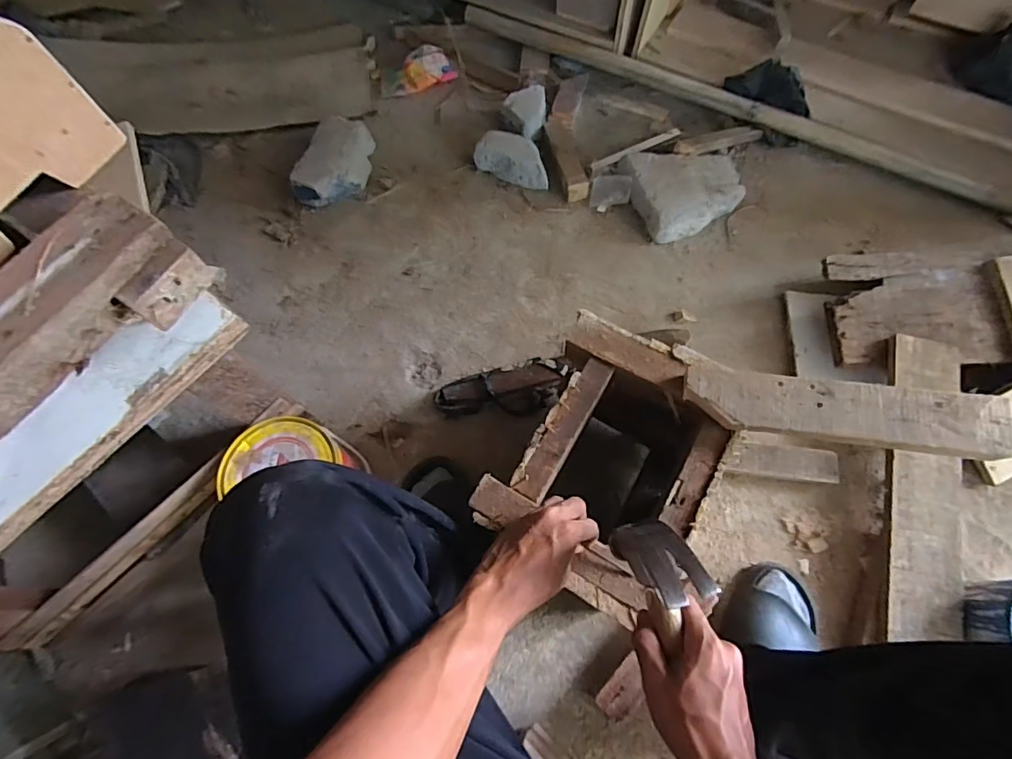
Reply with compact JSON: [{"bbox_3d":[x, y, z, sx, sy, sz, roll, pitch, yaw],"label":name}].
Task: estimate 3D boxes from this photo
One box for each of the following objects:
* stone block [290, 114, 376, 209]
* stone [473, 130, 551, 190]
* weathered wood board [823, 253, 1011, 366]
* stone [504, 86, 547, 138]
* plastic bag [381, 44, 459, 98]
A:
[{"bbox_3d":[-0.334,-0.435,1.003,0.110,0.077,0.205,11,66,6],"label":"stone block"},{"bbox_3d":[0.015,-0.441,1.001,0.157,0.075,0.064,24,68,11],"label":"stone"},{"bbox_3d":[0.648,-0.116,0.794,0.260,0.034,0.185,-1,80,7],"label":"weathered wood board"},{"bbox_3d":[0.040,-0.549,1.040,0.087,0.067,0.088,1,65,2],"label":"stone"},{"bbox_3d":[-0.199,-0.686,1.122,0.173,0.052,0.076,-27,68,-11],"label":"plastic bag"}]

